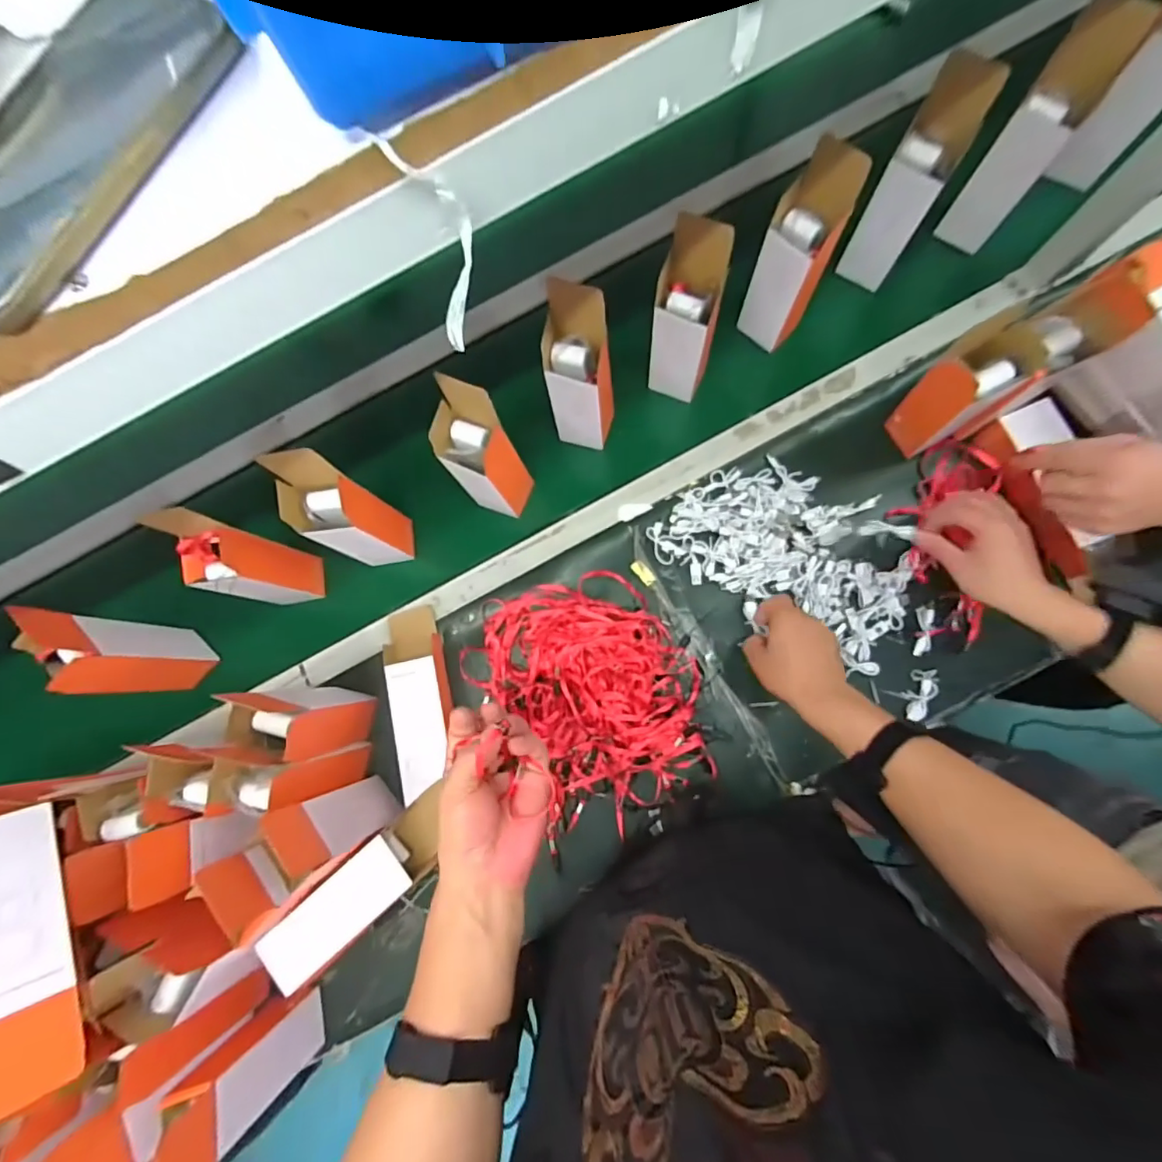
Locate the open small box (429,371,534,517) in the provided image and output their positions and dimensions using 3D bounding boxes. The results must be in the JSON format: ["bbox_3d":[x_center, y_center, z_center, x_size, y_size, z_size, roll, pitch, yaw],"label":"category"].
[{"bbox_3d":[-0.116,-0.142,0.661,0.084,0.208,0.079,24,83,8],"label":"open small box"}]

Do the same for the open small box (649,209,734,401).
[{"bbox_3d":[0.124,-0.302,0.652,0.075,0.229,0.080,16,82,7],"label":"open small box"}]

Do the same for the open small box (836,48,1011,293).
[{"bbox_3d":[0.386,-0.467,0.655,0.077,0.235,0.075,29,84,9],"label":"open small box"}]

